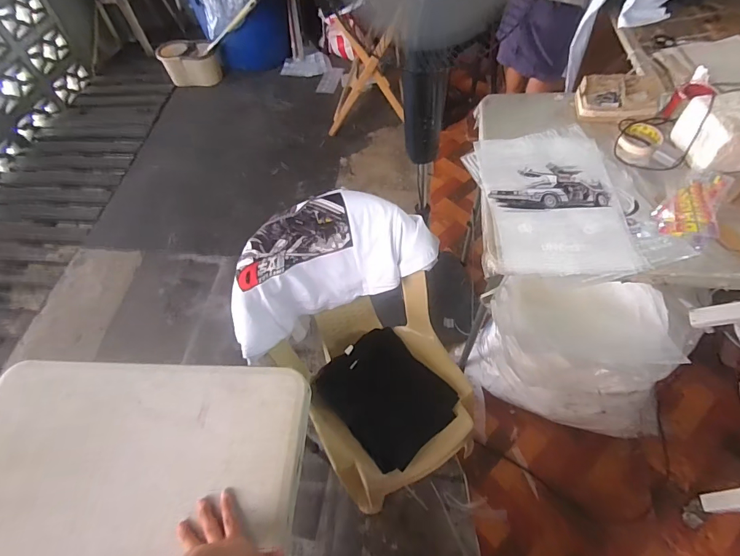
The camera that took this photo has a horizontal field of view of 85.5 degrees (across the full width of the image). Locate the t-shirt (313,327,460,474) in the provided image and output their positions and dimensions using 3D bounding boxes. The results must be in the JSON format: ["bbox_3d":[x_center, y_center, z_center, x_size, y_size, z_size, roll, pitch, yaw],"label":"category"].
[{"bbox_3d":[0.035,0.269,0.970,0.247,0.069,0.307,-39,63,-19],"label":"t-shirt"}]

